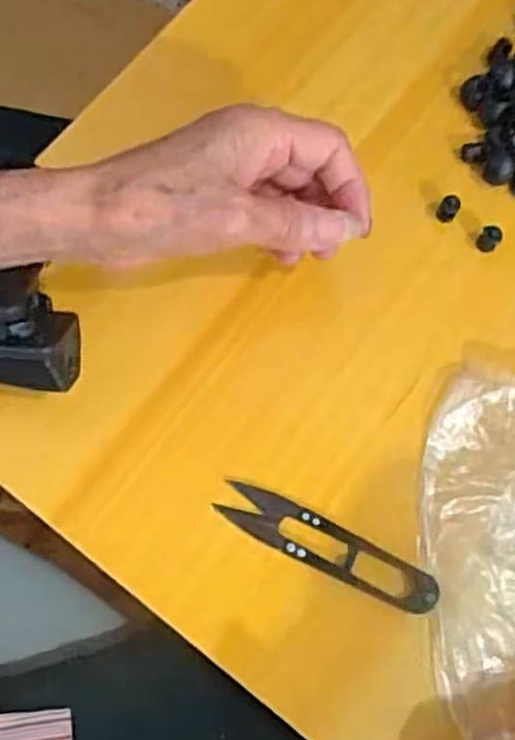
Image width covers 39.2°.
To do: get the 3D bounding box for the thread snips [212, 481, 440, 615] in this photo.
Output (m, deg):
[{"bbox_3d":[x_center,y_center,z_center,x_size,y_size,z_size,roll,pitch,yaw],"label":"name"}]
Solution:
[{"bbox_3d":[0.031,0.078,0.322,0.101,0.007,0.021,25,75,7],"label":"thread snips"}]

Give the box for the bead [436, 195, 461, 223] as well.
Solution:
[{"bbox_3d":[0.097,-0.082,0.367,0.009,0.016,0.009,0,74,0],"label":"bead"}]

